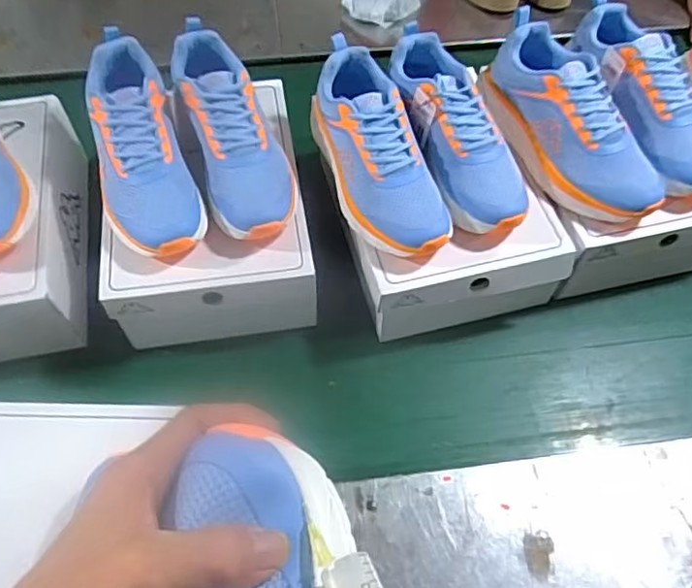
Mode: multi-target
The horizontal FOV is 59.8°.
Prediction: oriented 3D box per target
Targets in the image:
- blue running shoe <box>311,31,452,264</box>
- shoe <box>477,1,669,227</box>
[{"bbox_3d":[0.033,-0.159,0.705,0.096,0.113,0.268,-18,60,-10],"label":"blue running shoe"},{"bbox_3d":[0.267,-0.207,0.733,0.104,0.092,0.281,-26,75,-14],"label":"shoe"}]

